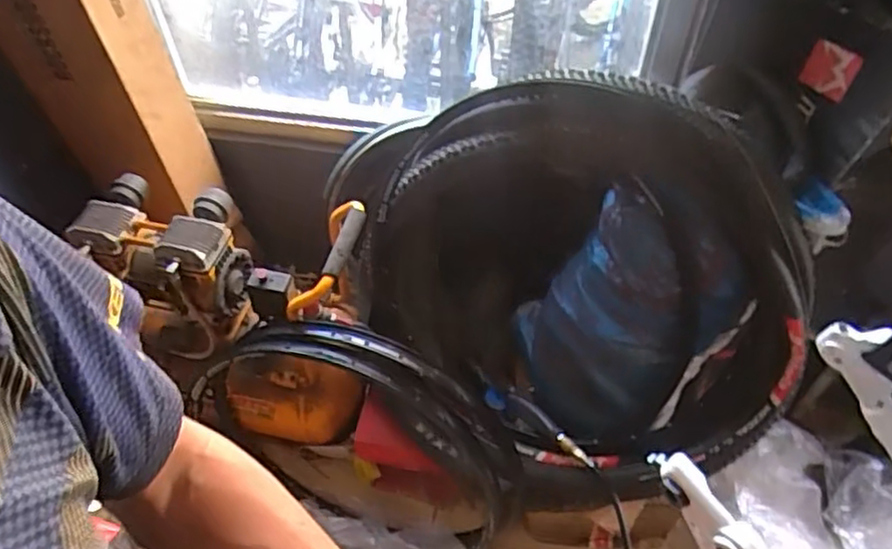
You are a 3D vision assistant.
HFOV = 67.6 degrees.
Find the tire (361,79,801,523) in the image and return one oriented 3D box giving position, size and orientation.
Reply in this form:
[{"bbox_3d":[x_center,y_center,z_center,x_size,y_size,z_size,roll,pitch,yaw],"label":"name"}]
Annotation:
[{"bbox_3d":[0.200,0.035,1.065,0.683,0.690,0.108,36,25,5],"label":"tire"}]

